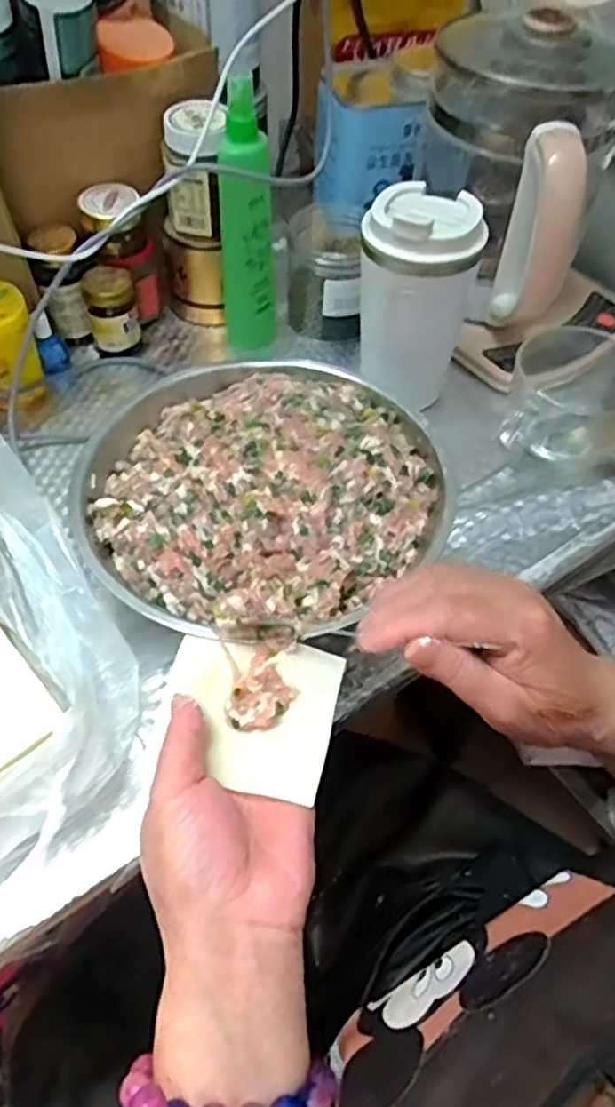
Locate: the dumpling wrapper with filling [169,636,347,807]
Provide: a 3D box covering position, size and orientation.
[{"bbox_3d":[-0.029,0.076,0.353,0.084,0.010,0.073,12,55,6],"label":"dumpling wrapper with filling"}]

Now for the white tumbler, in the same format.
[{"bbox_3d":[0.080,-0.191,0.542,0.083,0.145,0.075,10,55,5],"label":"white tumbler"}]

